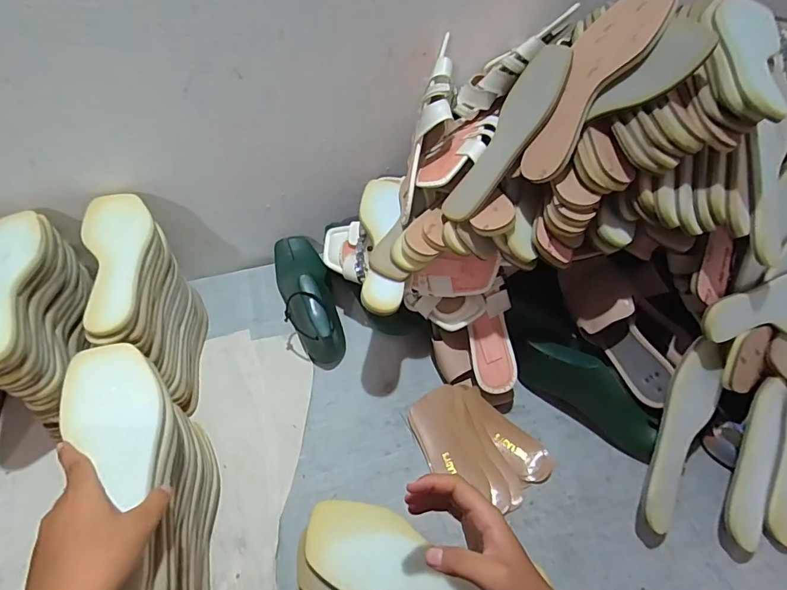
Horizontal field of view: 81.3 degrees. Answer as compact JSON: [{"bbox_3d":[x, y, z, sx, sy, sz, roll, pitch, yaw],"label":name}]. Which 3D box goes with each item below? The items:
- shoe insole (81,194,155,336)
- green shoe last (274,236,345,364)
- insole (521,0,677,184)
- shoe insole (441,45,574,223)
[{"bbox_3d":[-0.341,-0.051,0.572,0.081,0.013,0.227,-19,56,-15],"label":"shoe insole"},{"bbox_3d":[-0.137,-0.006,0.741,0.075,0.091,0.239,-18,52,-16],"label":"green shoe last"},{"bbox_3d":[0.212,-0.237,0.516,0.082,0.014,0.234,41,98,39],"label":"insole"},{"bbox_3d":[0.135,-0.191,0.549,0.084,0.010,0.232,31,90,51],"label":"shoe insole"}]

